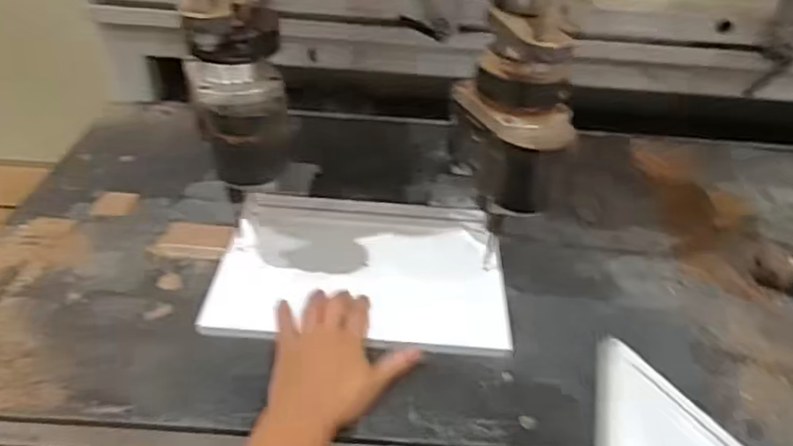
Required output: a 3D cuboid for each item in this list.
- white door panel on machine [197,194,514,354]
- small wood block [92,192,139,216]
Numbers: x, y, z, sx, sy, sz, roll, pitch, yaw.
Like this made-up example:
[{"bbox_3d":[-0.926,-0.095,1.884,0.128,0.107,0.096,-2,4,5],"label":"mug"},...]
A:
[{"bbox_3d":[-0.033,0.041,0.662,0.282,0.024,0.210,4,38,-1],"label":"white door panel on machine"},{"bbox_3d":[-0.328,-0.022,0.737,0.044,0.008,0.039,0,38,-6],"label":"small wood block"}]

